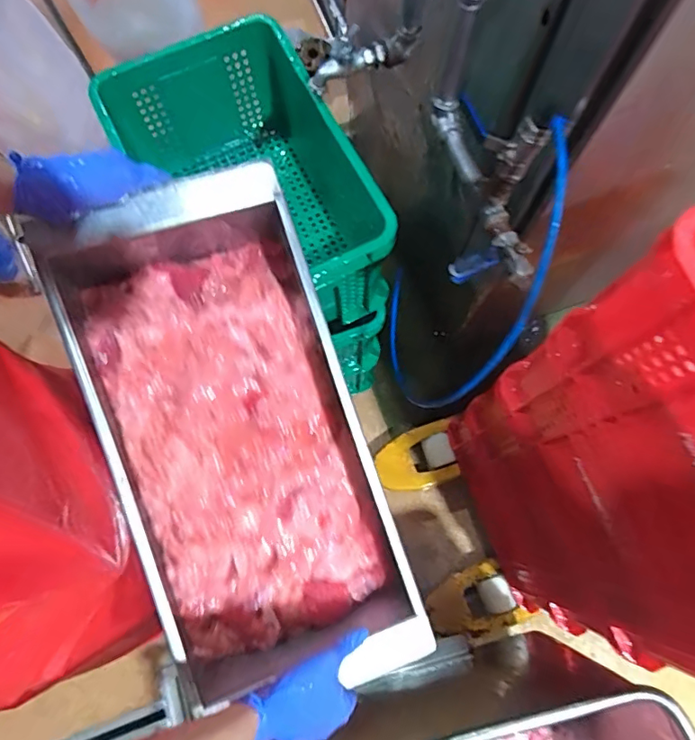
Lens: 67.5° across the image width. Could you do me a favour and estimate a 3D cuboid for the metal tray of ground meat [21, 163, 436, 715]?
[{"bbox_3d":[-0.125,0.091,0.608,0.266,0.168,0.571,-21,89,-6],"label":"metal tray of ground meat"}]

